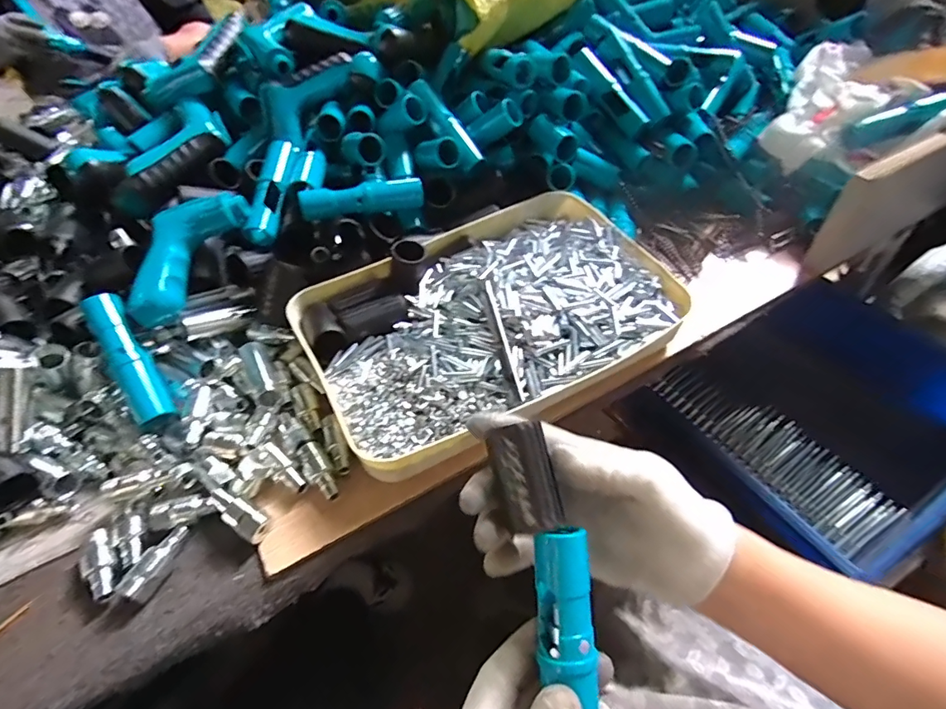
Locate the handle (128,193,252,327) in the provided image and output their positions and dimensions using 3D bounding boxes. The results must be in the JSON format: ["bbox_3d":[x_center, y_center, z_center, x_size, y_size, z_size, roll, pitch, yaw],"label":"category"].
[{"bbox_3d":[-0.271,-0.095,0.443,0.052,0.041,0.144,22,77,23],"label":"handle"}]

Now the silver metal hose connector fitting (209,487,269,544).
[{"bbox_3d":[-0.180,0.120,0.364,0.056,0.014,0.019,24,55,24],"label":"silver metal hose connector fitting"}]

